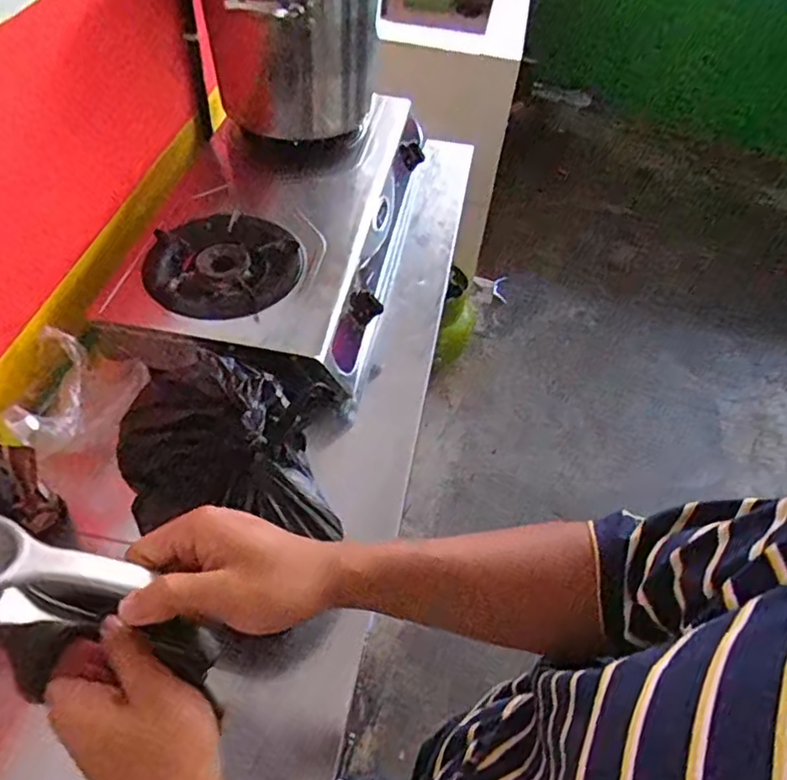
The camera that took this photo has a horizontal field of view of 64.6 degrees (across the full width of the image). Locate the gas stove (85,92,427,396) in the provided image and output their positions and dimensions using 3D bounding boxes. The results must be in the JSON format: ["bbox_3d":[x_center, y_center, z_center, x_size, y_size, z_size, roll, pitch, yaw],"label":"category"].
[{"bbox_3d":[-0.163,-0.291,1.016,0.361,0.091,0.627,11,52,5],"label":"gas stove"}]

